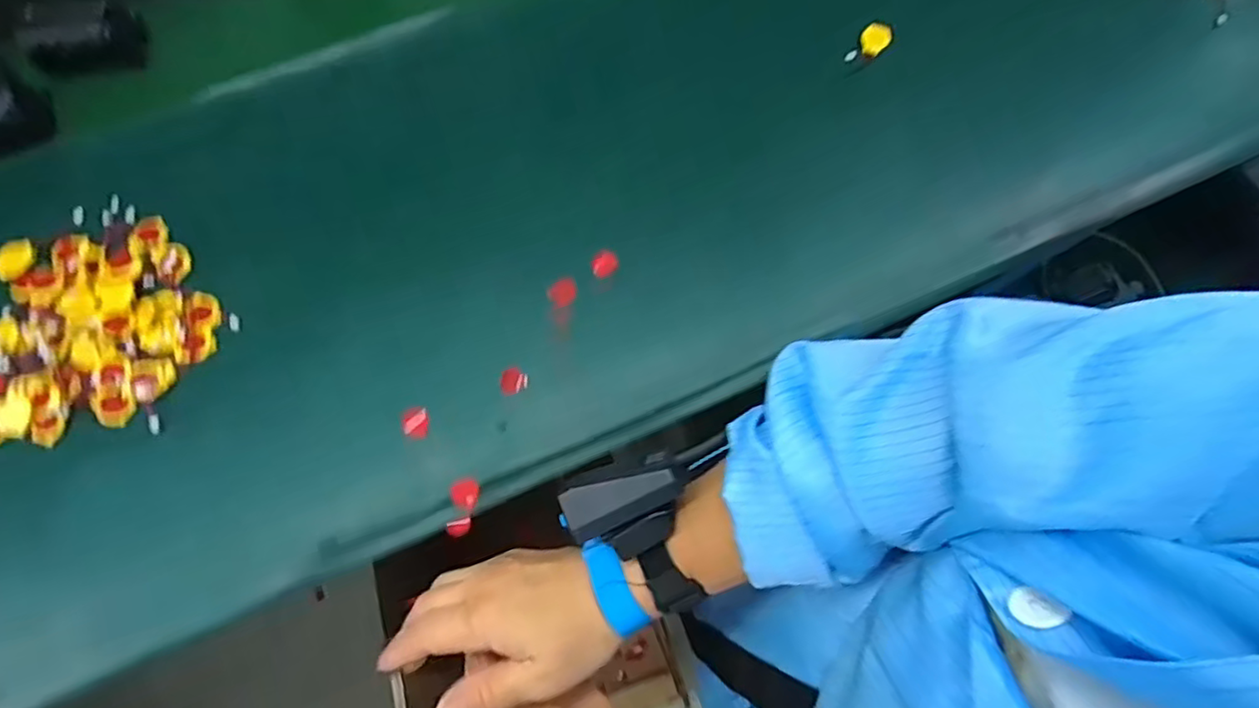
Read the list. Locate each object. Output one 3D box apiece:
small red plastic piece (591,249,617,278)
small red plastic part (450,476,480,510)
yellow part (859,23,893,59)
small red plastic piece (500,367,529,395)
[{"bbox_3d":[-0.017,-0.060,0.417,0.017,0.004,0.020,-16,72,-5],"label":"small red plastic piece"},{"bbox_3d":[-0.097,0.081,0.373,0.017,0.004,0.017,0,72,0],"label":"small red plastic part"},{"bbox_3d":[0.182,-0.234,0.472,0.021,0.009,0.025,35,75,11],"label":"yellow part"},{"bbox_3d":[-0.072,0.017,0.392,0.018,0.005,0.015,-21,73,-6],"label":"small red plastic piece"}]

